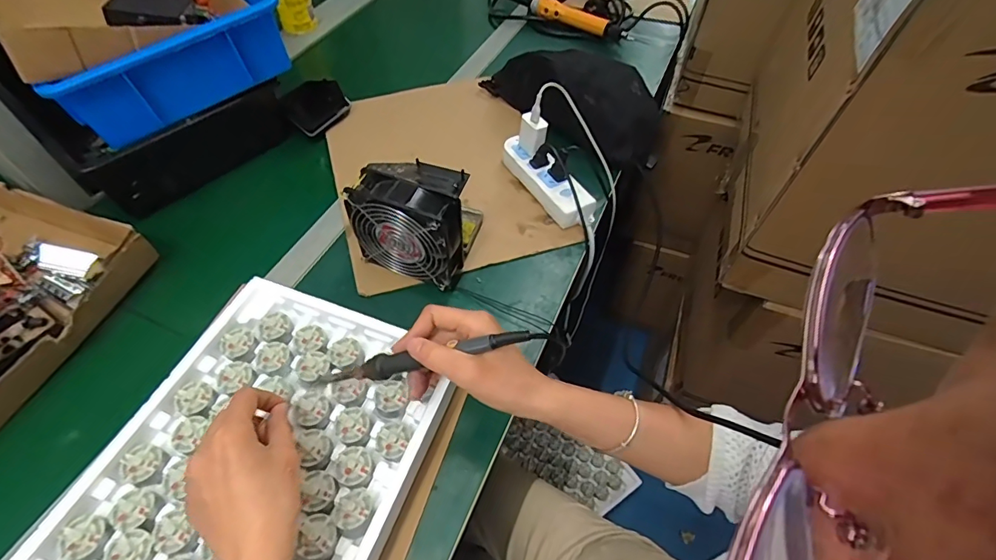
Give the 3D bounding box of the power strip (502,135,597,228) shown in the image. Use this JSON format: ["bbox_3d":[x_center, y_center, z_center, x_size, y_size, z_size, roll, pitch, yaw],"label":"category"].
[{"bbox_3d":[0.069,-0.139,0.642,0.056,0.035,0.176,-29,60,-19],"label":"power strip"}]

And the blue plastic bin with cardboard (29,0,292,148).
[{"bbox_3d":[-0.495,-0.376,0.638,0.259,0.109,0.398,-33,61,-21],"label":"blue plastic bin with cardboard"}]

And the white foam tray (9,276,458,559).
[{"bbox_3d":[-0.210,0.171,0.392,0.250,0.033,0.338,17,56,12],"label":"white foam tray"}]

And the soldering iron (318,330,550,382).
[{"bbox_3d":[-0.059,0.066,0.389,0.203,0.023,0.019,-14,53,14],"label":"soldering iron"}]

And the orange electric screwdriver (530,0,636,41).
[{"bbox_3d":[0.161,-0.512,0.906,0.207,0.044,0.035,23,58,15],"label":"orange electric screwdriver"}]

